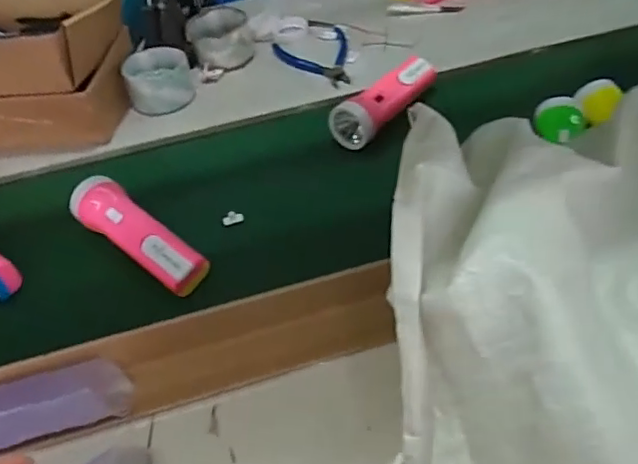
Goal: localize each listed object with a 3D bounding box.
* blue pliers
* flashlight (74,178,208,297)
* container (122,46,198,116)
[{"bbox_3d":[0.007,-0.241,0.813,0.105,0.008,0.143,-23,48,-12],"label":"blue pliers"},{"bbox_3d":[-0.178,0.001,0.570,0.160,0.041,0.051,30,58,30],"label":"flashlight"},{"bbox_3d":[-0.203,-0.192,0.758,0.085,0.053,0.083,-4,47,5],"label":"container"}]

